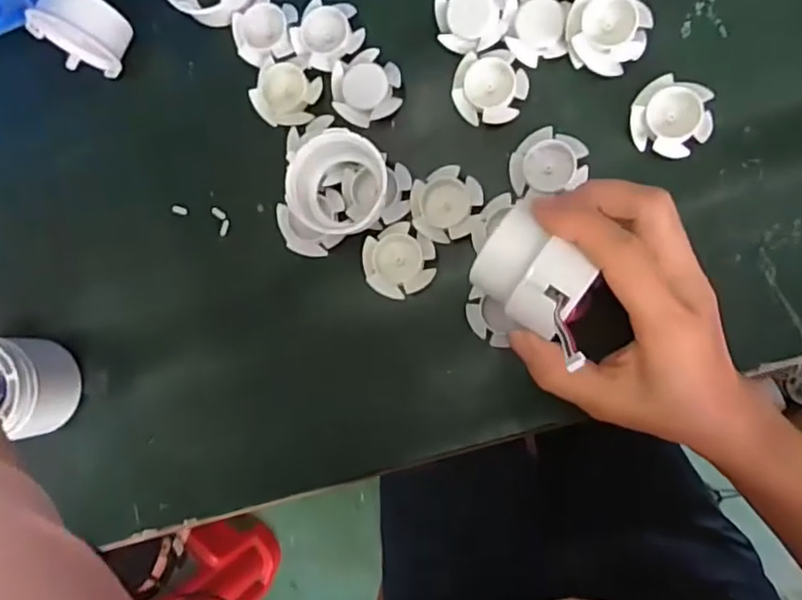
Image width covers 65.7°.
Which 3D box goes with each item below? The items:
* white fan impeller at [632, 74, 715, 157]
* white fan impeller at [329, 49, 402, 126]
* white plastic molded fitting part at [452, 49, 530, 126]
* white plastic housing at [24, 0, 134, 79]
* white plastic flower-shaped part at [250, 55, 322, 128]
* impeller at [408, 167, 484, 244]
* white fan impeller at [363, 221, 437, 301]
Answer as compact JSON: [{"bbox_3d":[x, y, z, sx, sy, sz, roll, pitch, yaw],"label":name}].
[{"bbox_3d":[0.143,-0.097,0.330,0.040,0.013,0.037,0,90,9],"label":"white fan impeller"},{"bbox_3d":[-0.020,-0.123,0.359,0.040,0.011,0.037,0,90,9],"label":"white fan impeller"},{"bbox_3d":[0.050,-0.118,0.347,0.040,0.011,0.037,-2,90,9],"label":"white plastic molded fitting part"},{"bbox_3d":[-0.191,-0.161,0.369,0.048,0.047,0.043,35,95,7],"label":"white plastic housing"},{"bbox_3d":[-0.068,-0.121,0.365,0.037,0.009,0.035,21,93,8],"label":"white plastic flower-shaped part"},{"bbox_3d":[0.026,-0.053,0.349,0.040,0.013,0.039,0,90,9],"label":"impeller"},{"bbox_3d":[-0.001,-0.022,0.351,0.040,0.011,0.039,0,90,9],"label":"white fan impeller"}]

